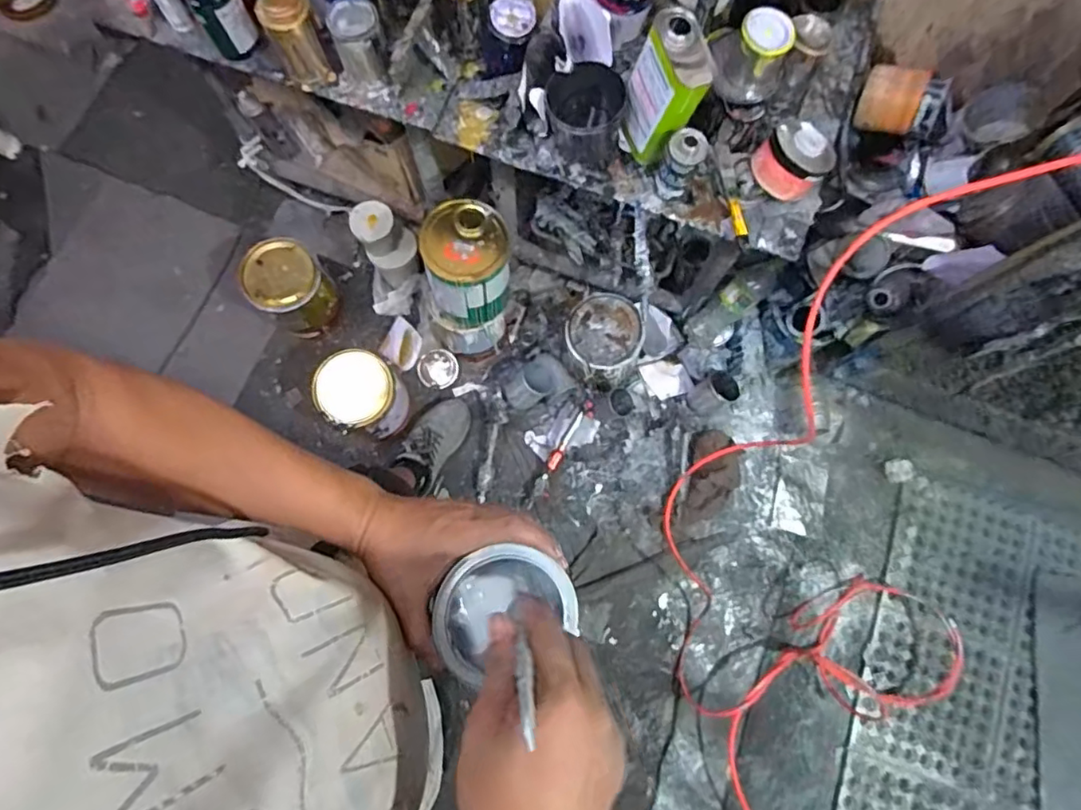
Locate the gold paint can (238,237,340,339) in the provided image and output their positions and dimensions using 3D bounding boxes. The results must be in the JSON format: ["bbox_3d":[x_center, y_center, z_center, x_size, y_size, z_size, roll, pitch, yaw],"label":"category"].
[{"bbox_3d":[-0.565,-0.264,1.342,0.164,0.181,0.171,-36,79,-8],"label":"gold paint can"}]

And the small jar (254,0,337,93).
[{"bbox_3d":[-0.377,-0.566,0.908,0.076,0.126,0.076,-26,77,-6],"label":"small jar"}]

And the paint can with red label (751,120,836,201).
[{"bbox_3d":[0.381,-0.365,0.890,0.098,0.069,0.097,0,76,0],"label":"paint can with red label"}]

